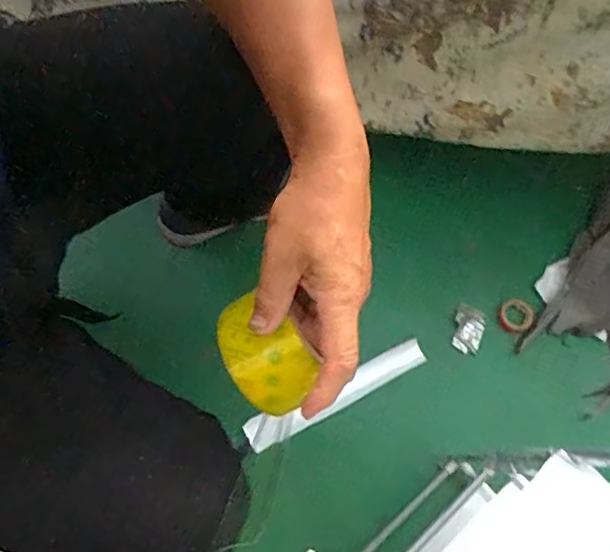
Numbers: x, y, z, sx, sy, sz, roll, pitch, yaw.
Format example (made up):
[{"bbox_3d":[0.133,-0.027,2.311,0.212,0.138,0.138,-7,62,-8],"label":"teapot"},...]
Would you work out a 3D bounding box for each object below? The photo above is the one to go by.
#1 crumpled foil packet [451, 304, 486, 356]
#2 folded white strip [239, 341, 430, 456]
[{"bbox_3d":[0.245,0.082,0.845,0.048,0.004,0.066,22,89,-4],"label":"crumpled foil packet"},{"bbox_3d":[0.047,0.170,0.810,0.279,0.023,0.042,-25,74,-9],"label":"folded white strip"}]

